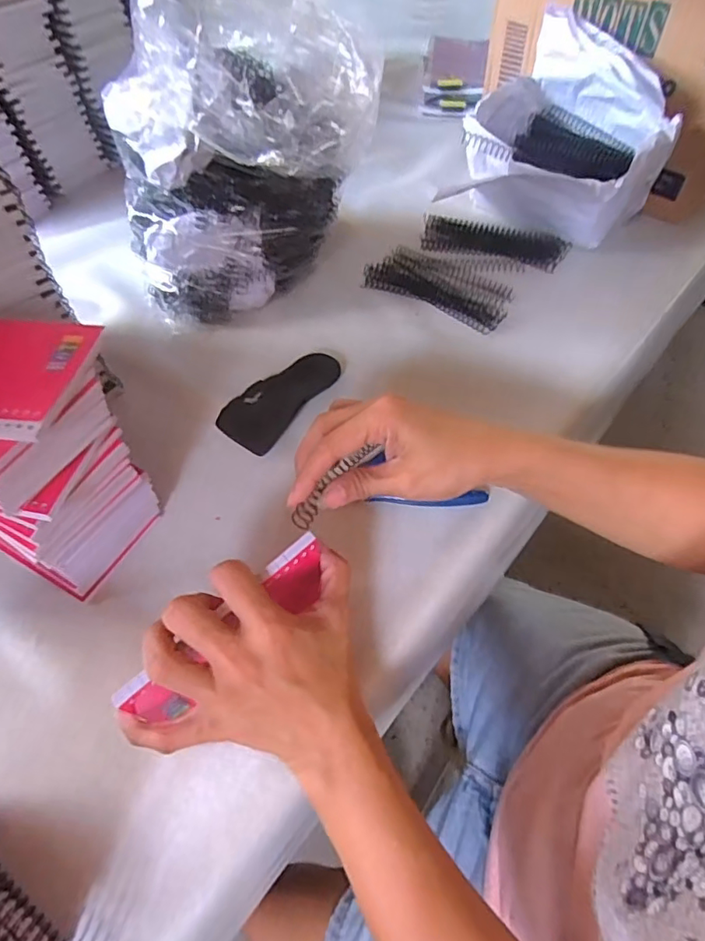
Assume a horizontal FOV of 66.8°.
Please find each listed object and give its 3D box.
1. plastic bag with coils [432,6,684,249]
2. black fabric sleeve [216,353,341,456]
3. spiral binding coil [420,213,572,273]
[{"bbox_3d":[0.227,-0.352,0.584,0.206,0.168,0.178,28,61,20],"label":"plastic bag with coils"},{"bbox_3d":[-0.064,-0.066,0.481,0.055,0.015,0.116,31,62,22],"label":"black fabric sleeve"},{"bbox_3d":[0.160,-0.261,0.608,0.160,0.018,0.057,14,57,12],"label":"spiral binding coil"}]

